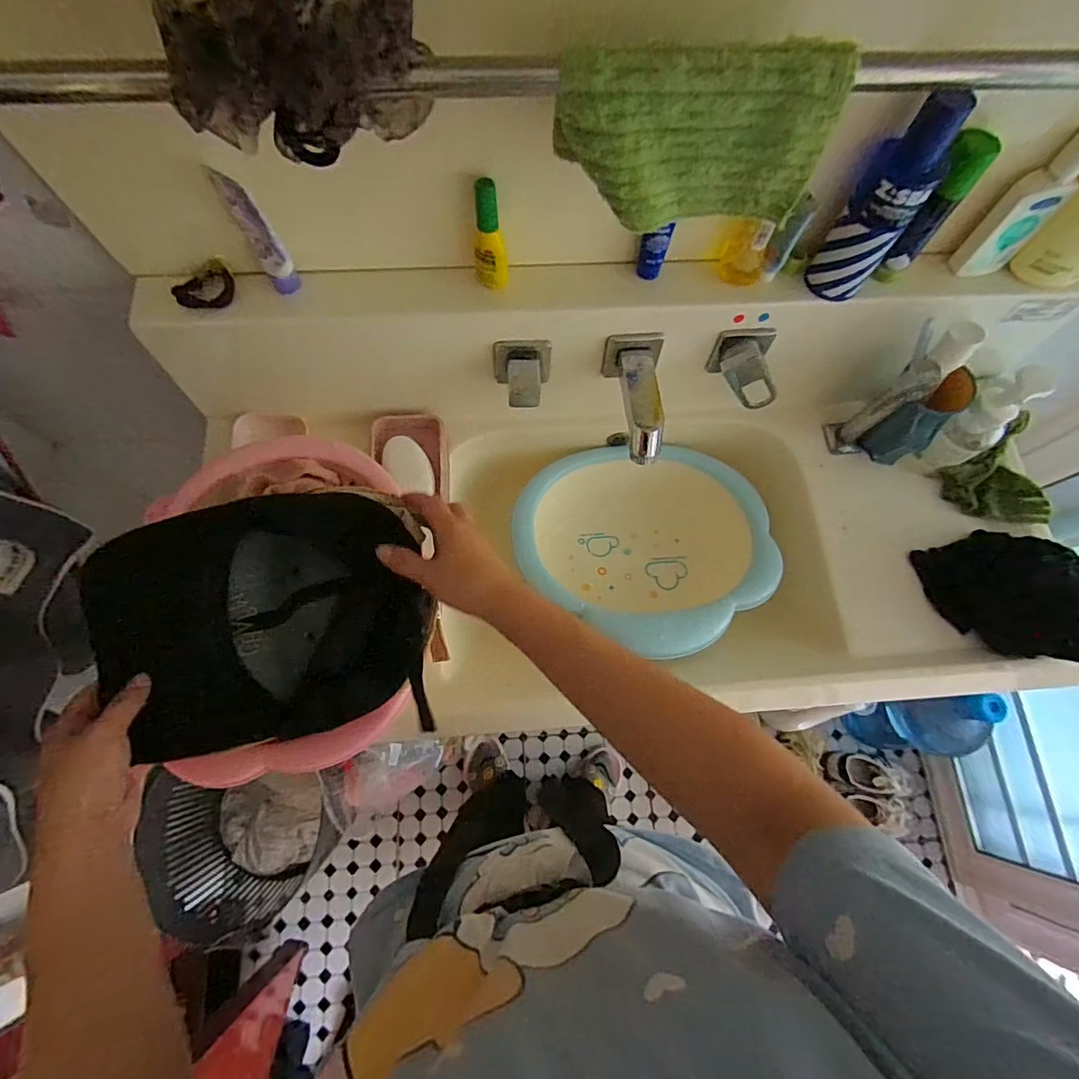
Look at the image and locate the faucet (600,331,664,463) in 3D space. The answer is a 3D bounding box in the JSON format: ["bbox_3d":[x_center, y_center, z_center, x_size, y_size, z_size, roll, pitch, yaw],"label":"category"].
[{"bbox_3d":[0.103,-0.148,0.548,0.057,0.054,0.127,-2,73,-3],"label":"faucet"}]

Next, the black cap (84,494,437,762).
[{"bbox_3d":[-0.215,0.063,0.415,0.241,0.064,0.192,-3,73,-3],"label":"black cap"}]

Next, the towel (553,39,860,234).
[{"bbox_3d":[0.102,-0.264,0.353,0.179,0.100,0.034,-6,73,-4],"label":"towel"}]

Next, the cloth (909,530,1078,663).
[{"bbox_3d":[0.508,0.064,0.564,0.075,0.111,0.154,-26,75,-10],"label":"cloth"}]

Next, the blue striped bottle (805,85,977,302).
[{"bbox_3d":[0.296,-0.285,0.460,0.062,0.161,0.040,-8,73,-5],"label":"blue striped bottle"}]

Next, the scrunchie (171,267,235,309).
[{"bbox_3d":[-0.317,-0.239,0.499,0.047,0.022,0.042,-11,73,-6],"label":"scrunchie"}]

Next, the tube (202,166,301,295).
[{"bbox_3d":[-0.248,-0.270,0.470,0.025,0.114,0.036,-32,76,-12],"label":"tube"}]

